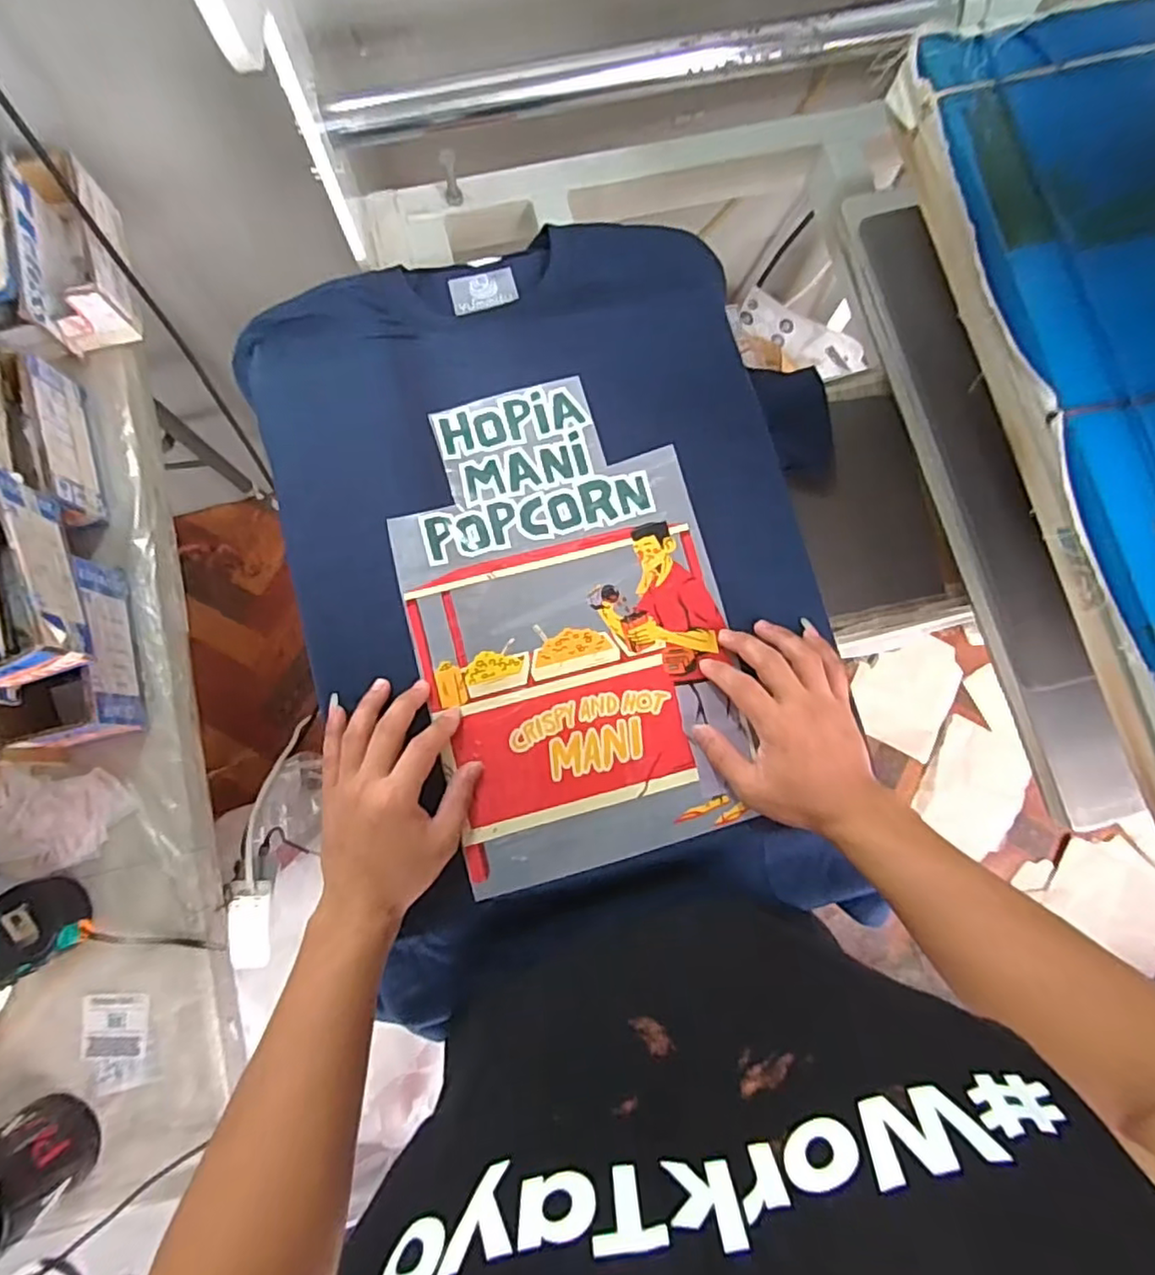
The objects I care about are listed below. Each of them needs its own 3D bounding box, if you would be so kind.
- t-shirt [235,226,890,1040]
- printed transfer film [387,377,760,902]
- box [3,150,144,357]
[{"bbox_3d":[0.002,-0.058,0.531,0.443,0.026,0.601,-17,81,-5],"label":"t-shirt"},{"bbox_3d":[-0.008,-0.018,0.518,0.239,0.005,0.383,-15,82,-4],"label":"printed transfer film"},{"bbox_3d":[-0.510,-0.388,0.646,0.075,0.076,0.174,-16,81,-5],"label":"box"}]

